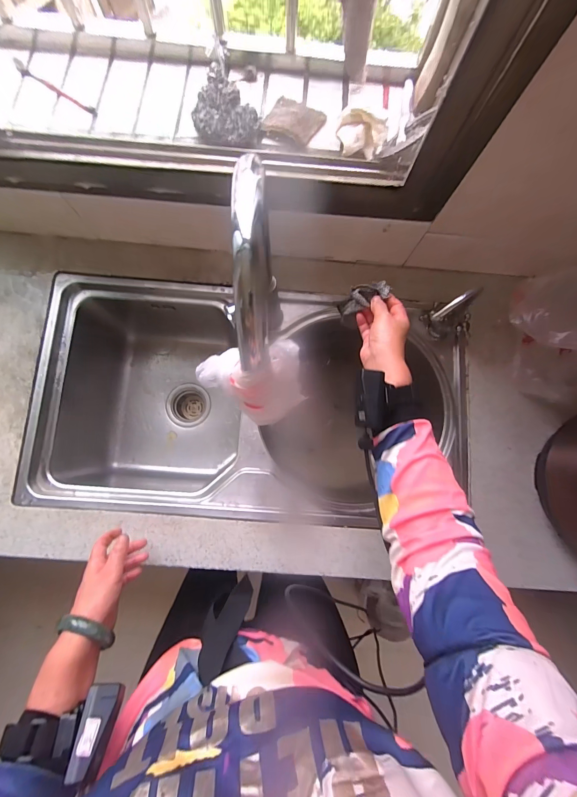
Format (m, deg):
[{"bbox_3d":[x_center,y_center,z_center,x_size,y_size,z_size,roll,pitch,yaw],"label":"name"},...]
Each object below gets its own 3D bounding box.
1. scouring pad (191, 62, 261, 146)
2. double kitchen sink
[{"bbox_3d":[-0.100,-0.464,0.508,0.099,0.044,0.153,-6,81,-2],"label":"scouring pad"},{"bbox_3d":[-0.068,0.014,0.699,0.795,0.244,0.425,4,81,-1],"label":"double kitchen sink"}]

